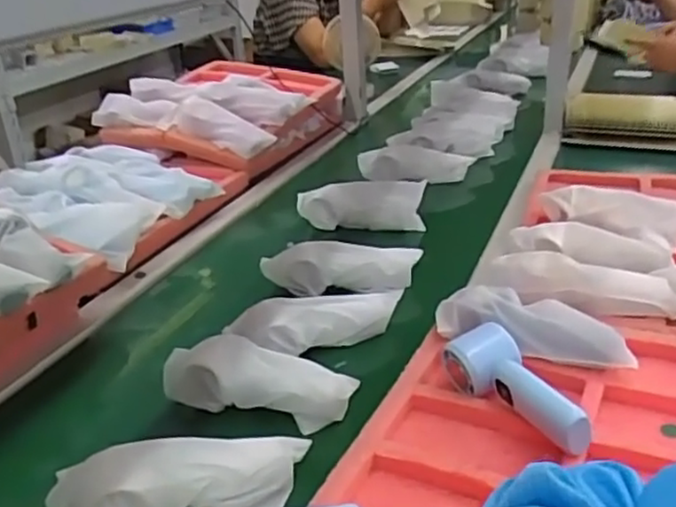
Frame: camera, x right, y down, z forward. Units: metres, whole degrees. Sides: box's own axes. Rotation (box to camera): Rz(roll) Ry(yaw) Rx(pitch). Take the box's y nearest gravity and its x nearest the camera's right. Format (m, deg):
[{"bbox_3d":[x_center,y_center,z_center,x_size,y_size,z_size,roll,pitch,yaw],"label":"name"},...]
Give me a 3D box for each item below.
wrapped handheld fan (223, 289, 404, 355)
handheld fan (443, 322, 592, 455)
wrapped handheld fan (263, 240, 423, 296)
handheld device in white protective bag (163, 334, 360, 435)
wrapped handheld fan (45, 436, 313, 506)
[{"bbox_3d":[-0.023,0.075,0.762,0.192,0.050,0.053,-18,29,-22],"label":"wrapped handheld fan"},{"bbox_3d":[0.154,0.112,0.588,0.052,0.046,0.140,-20,30,-26],"label":"handheld fan"},{"bbox_3d":[0.008,0.019,0.870,0.204,0.054,0.047,-6,27,-1],"label":"wrapped handheld fan"},{"bbox_3d":[-0.078,0.125,0.675,0.192,0.050,0.065,5,29,21],"label":"handheld device in white protective bag"},{"bbox_3d":[-0.123,0.189,0.551,0.195,0.056,0.068,-7,27,-2],"label":"wrapped handheld fan"}]

